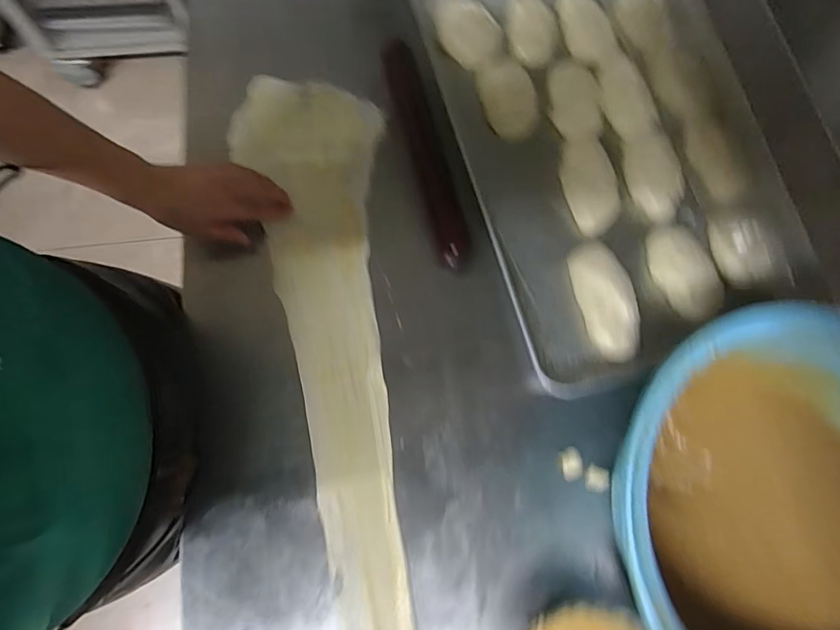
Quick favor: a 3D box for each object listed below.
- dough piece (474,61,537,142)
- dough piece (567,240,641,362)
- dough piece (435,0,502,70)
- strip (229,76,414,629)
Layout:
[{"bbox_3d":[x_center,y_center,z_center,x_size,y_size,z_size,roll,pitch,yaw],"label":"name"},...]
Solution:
[{"bbox_3d":[0.122,-0.297,0.625,0.072,0.037,0.116,-22,75,-11],"label":"dough piece"},{"bbox_3d":[0.220,-0.016,0.546,0.060,0.027,0.141,-11,73,-8],"label":"dough piece"},{"bbox_3d":[0.068,-0.404,0.654,0.076,0.028,0.098,-36,78,-14],"label":"dough piece"},{"bbox_3d":[-0.073,0.165,0.485,0.155,0.017,0.984,-9,73,-5],"label":"strip"}]

